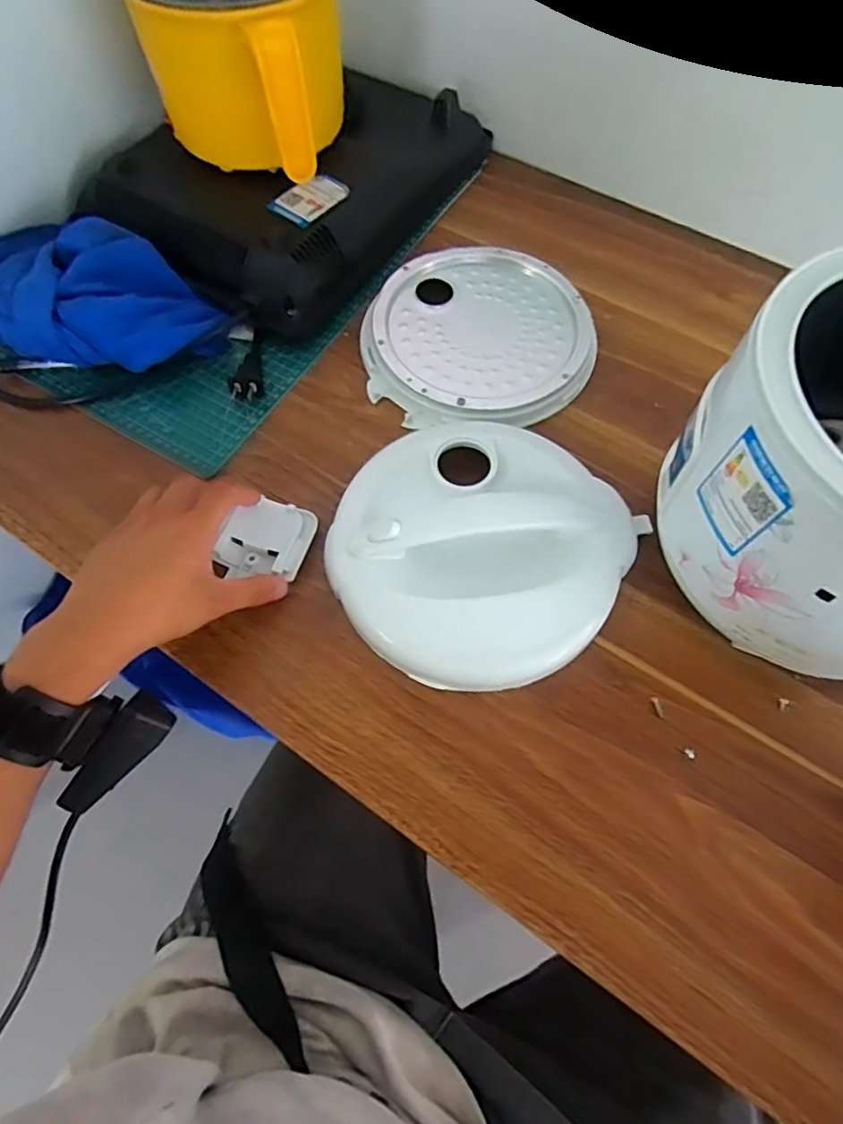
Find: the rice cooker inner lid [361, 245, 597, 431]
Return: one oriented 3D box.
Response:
[{"bbox_3d":[0.049,-0.195,0.523,0.189,0.025,0.178,-1,64,1],"label":"rice cooker inner lid"}]

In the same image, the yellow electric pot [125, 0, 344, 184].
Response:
[{"bbox_3d":[-0.146,-0.421,0.510,0.157,0.161,0.195,-13,66,-7],"label":"yellow electric pot"}]

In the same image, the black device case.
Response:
[{"bbox_3d":[-0.124,-0.378,0.588,0.257,0.071,0.330,28,68,14],"label":"black device case"}]

